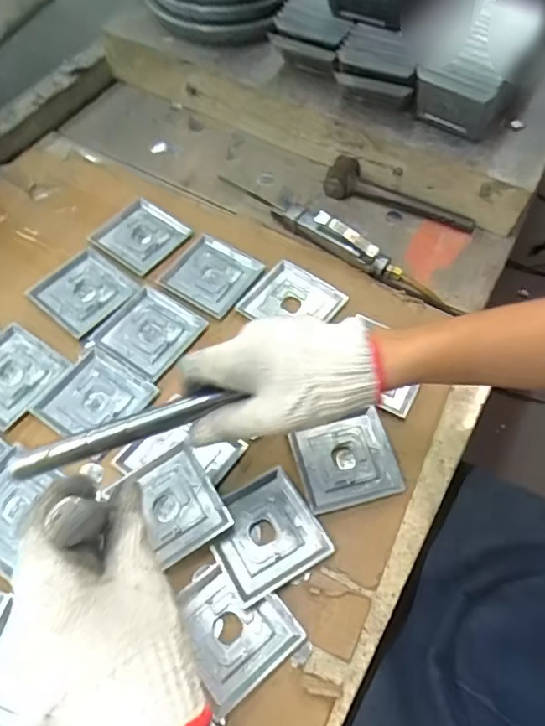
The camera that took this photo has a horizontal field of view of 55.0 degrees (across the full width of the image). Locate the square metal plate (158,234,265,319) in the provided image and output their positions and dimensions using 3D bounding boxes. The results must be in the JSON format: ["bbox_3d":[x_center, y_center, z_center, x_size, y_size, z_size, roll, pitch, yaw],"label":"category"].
[{"bbox_3d":[-0.073,-0.105,0.600,0.101,0.010,0.089,31,63,16],"label":"square metal plate"}]

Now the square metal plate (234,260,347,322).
[{"bbox_3d":[0.022,-0.069,0.581,0.093,0.012,0.083,33,64,17],"label":"square metal plate"}]

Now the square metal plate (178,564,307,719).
[{"bbox_3d":[-0.032,0.210,0.420,0.082,0.008,0.089,-33,65,-19],"label":"square metal plate"}]

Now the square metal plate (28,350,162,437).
[{"bbox_3d":[-0.177,0.036,0.521,0.090,0.006,0.089,32,63,16],"label":"square metal plate"}]

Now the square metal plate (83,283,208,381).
[{"bbox_3d":[-0.134,-0.034,0.560,0.097,0.004,0.092,29,63,15],"label":"square metal plate"}]

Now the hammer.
[{"bbox_3d":[0.156,-0.206,0.658,0.194,0.034,0.041,26,62,13],"label":"hammer"}]

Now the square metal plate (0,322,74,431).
[{"bbox_3d":[-0.268,0.011,0.535,0.092,0.005,0.092,32,63,16],"label":"square metal plate"}]

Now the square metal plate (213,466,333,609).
[{"bbox_3d":[-0.008,0.146,0.454,0.088,0.011,0.089,-25,63,-16],"label":"square metal plate"}]

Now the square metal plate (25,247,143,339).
[{"bbox_3d":[-0.212,-0.081,0.590,0.092,0.005,0.091,35,64,18],"label":"square metal plate"}]

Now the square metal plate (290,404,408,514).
[{"bbox_3d":[0.068,0.091,0.487,0.088,0.011,0.081,-13,60,-9],"label":"square metal plate"}]

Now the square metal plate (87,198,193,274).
[{"bbox_3d":[-0.157,-0.156,0.628,0.090,0.013,0.092,34,64,17],"label":"square metal plate"}]

